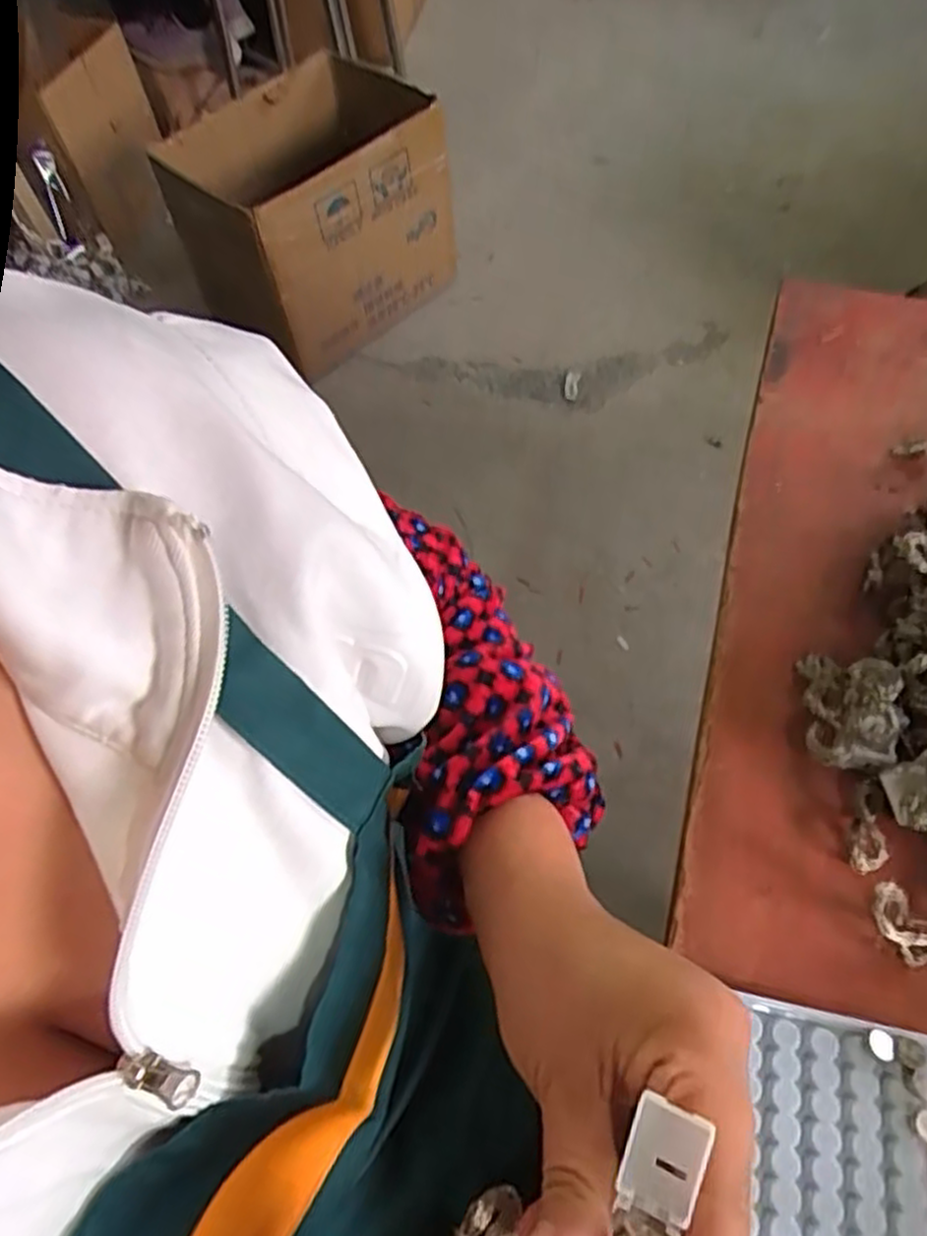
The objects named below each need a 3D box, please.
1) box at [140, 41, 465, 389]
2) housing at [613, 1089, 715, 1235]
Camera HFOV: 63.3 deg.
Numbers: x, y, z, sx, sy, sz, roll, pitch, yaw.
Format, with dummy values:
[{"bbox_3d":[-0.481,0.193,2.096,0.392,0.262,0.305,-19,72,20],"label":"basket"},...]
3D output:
[{"bbox_3d":[-0.236,-0.641,1.210,0.283,0.291,0.363,40,69,23],"label":"box"},{"bbox_3d":[0.049,0.148,0.193,0.016,0.011,0.043,15,79,12],"label":"housing"}]

